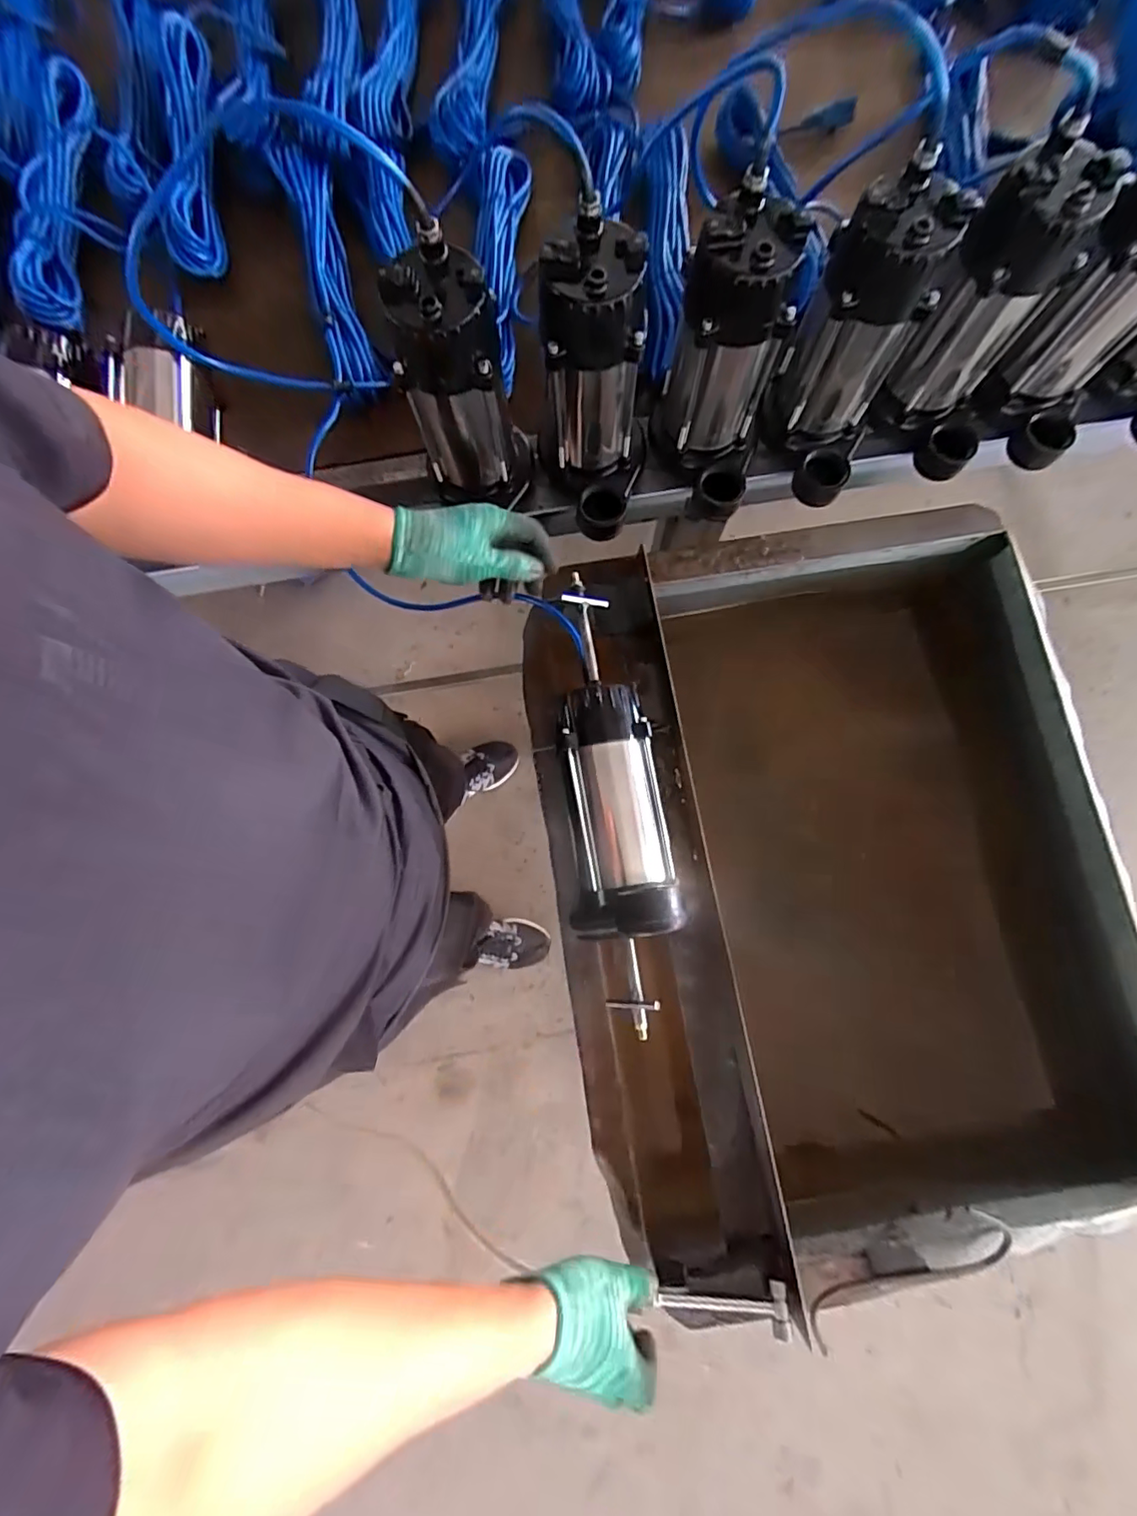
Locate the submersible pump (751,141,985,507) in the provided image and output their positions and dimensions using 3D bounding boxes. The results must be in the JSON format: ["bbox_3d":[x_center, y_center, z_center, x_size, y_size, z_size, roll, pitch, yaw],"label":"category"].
[{"bbox_3d":[0.279,-0.405,0.559,0.115,0.248,0.147,41,85,18],"label":"submersible pump"}]

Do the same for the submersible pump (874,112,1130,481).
[{"bbox_3d":[0.417,-0.422,0.568,0.138,0.238,0.110,38,83,7],"label":"submersible pump"}]

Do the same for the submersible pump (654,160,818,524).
[{"bbox_3d":[0.149,-0.374,0.561,0.117,0.233,0.141,13,80,3],"label":"submersible pump"}]

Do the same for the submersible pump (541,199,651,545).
[{"bbox_3d":[0.025,-0.345,0.552,0.109,0.223,0.146,3,80,1],"label":"submersible pump"}]

